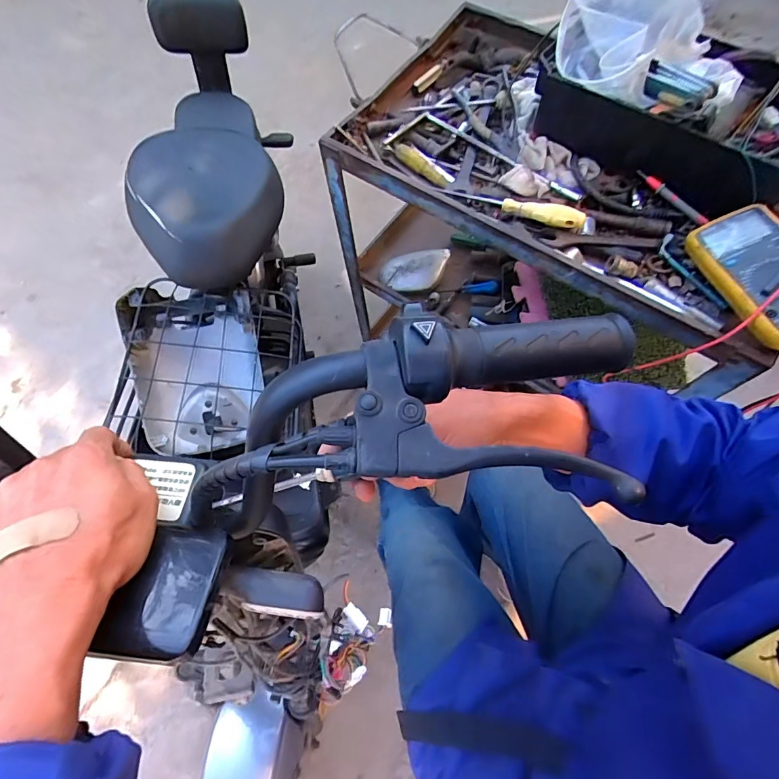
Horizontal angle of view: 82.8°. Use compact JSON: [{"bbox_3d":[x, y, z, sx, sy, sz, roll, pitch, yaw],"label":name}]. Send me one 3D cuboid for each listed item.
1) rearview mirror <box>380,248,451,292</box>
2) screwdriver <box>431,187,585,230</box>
[{"bbox_3d":[0.056,-0.253,0.954,0.145,0.028,0.081,-10,95,-2],"label":"rearview mirror"},{"bbox_3d":[0.165,-0.255,0.609,0.201,0.032,0.026,21,70,13],"label":"screwdriver"}]

